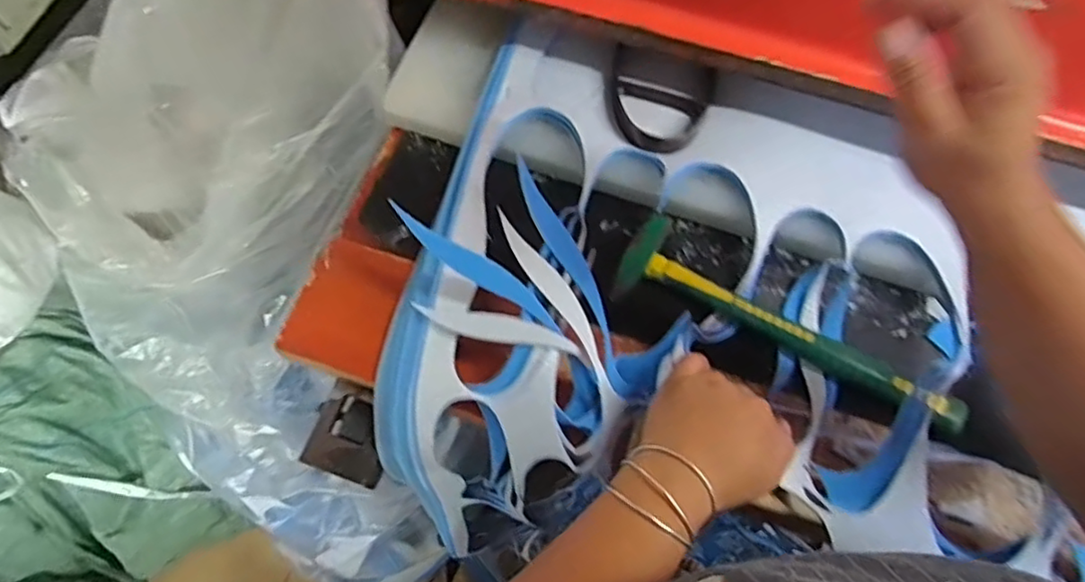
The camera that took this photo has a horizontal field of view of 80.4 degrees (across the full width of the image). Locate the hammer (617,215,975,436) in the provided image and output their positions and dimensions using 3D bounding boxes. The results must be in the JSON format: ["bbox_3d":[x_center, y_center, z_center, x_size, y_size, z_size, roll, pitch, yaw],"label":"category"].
[{"bbox_3d":[0.213,0.025,0.548,0.296,0.036,0.082,28,69,8],"label":"hammer"}]

